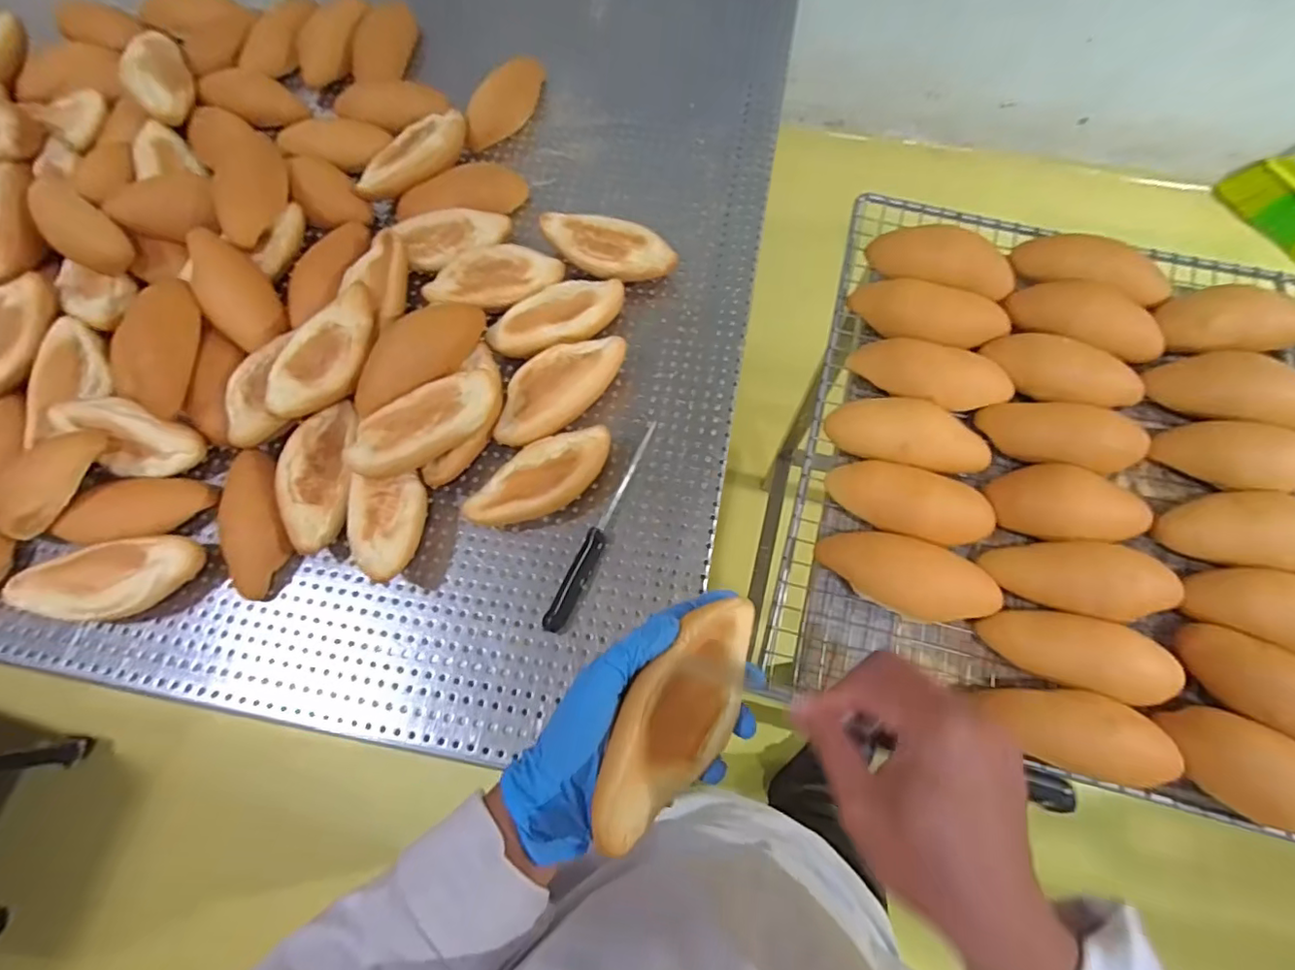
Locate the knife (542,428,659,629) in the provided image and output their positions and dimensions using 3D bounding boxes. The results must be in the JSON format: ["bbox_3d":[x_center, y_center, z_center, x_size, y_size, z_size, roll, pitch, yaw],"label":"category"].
[{"bbox_3d":[-0.040,0.033,0.532,0.016,0.019,0.215,24,75,10],"label":"knife"}]

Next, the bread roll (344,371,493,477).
[{"bbox_3d":[-0.196,-0.050,0.515,0.138,0.050,0.055,-30,74,-7],"label":"bread roll"}]

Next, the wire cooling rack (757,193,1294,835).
[{"bbox_3d":[0.545,-0.004,0.502,0.822,0.071,0.548,12,74,9],"label":"wire cooling rack"}]

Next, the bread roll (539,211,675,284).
[{"bbox_3d":[-0.044,-0.251,0.615,0.152,0.046,0.063,20,74,8],"label":"bread roll"}]

